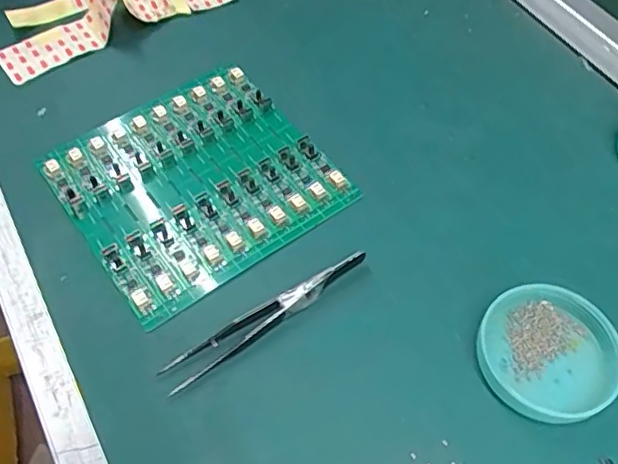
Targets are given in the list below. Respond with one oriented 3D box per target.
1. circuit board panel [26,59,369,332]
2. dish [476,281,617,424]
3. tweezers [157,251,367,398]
[{"bbox_3d":[-0.065,-0.032,0.348,0.137,0.008,0.133,-33,62,-19],"label":"circuit board panel"},{"bbox_3d":[0.114,0.057,0.287,0.062,0.015,0.062,0,56,0],"label":"dish"},{"bbox_3d":[-0.021,0.040,0.299,0.115,0.011,0.014,-32,62,-19],"label":"tweezers"}]

